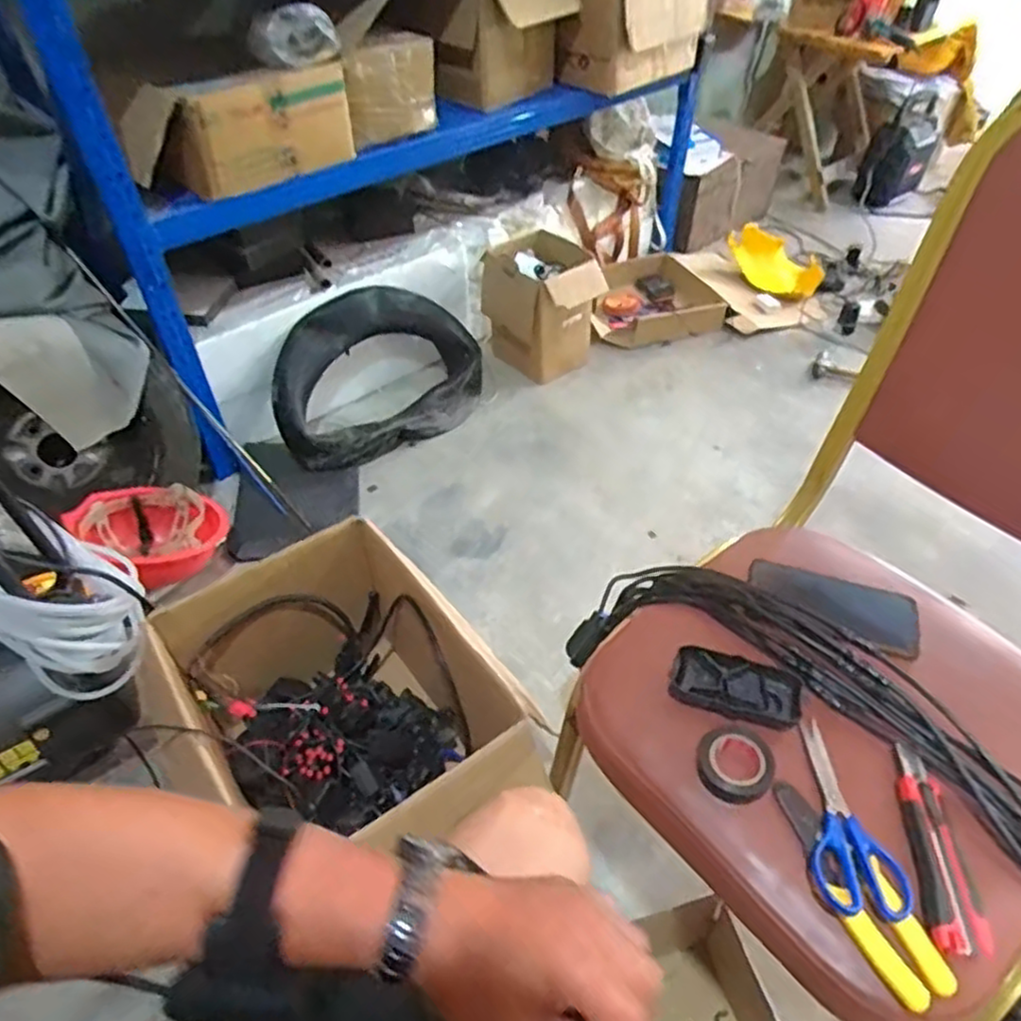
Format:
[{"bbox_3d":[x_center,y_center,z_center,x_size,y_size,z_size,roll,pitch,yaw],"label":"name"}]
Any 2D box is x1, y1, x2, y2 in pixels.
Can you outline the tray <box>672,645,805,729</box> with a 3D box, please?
[{"bbox_3d":[0.201,0.157,0.634,0.111,0.016,0.052,12,48,12],"label":"tray"}]

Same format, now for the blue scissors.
[{"bbox_3d":[0.248,0.238,0.553,0.065,0.023,0.150,-10,48,-6],"label":"blue scissors"}]

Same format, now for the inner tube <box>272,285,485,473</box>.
[{"bbox_3d":[-0.284,-0.305,1.559,0.475,0.340,0.114,-22,17,-24],"label":"inner tube"}]

